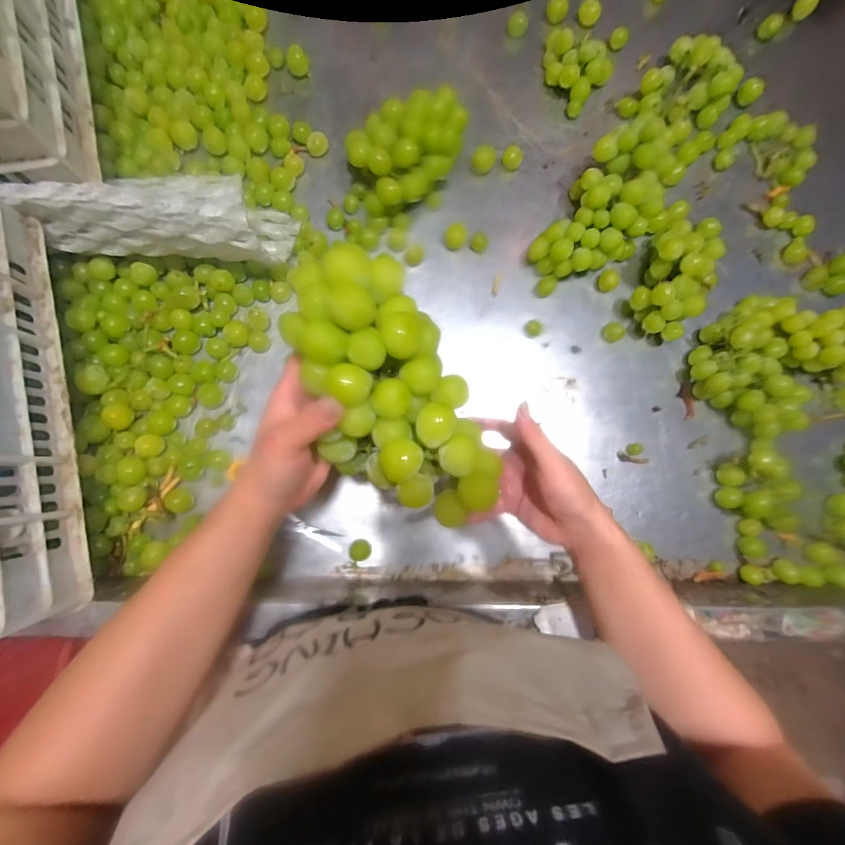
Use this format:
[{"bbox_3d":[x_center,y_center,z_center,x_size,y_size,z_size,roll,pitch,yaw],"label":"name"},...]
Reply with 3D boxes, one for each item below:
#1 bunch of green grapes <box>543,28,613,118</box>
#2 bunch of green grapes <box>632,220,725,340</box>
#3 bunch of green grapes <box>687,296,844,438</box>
[{"bbox_3d":[0.210,-0.483,0.535,0.080,0.044,0.102,-36,89,-7],"label":"bunch of green grapes"},{"bbox_3d":[0.310,-0.176,0.491,0.096,0.084,0.116,37,82,-1],"label":"bunch of green grapes"},{"bbox_3d":[0.458,-0.091,0.495,0.231,0.087,0.155,-33,88,-7],"label":"bunch of green grapes"}]

